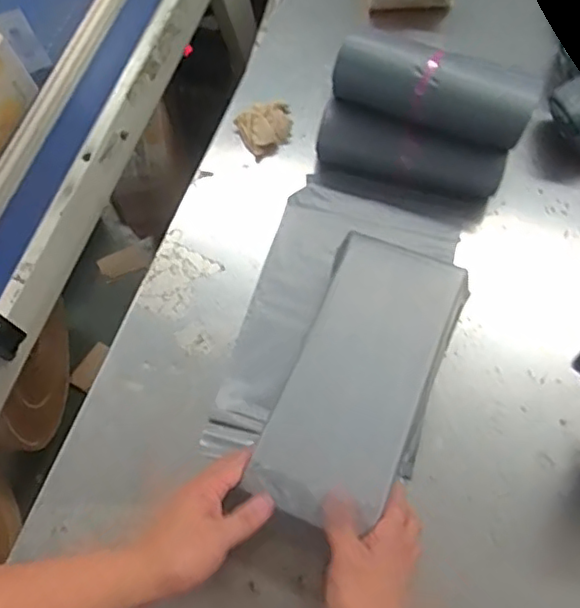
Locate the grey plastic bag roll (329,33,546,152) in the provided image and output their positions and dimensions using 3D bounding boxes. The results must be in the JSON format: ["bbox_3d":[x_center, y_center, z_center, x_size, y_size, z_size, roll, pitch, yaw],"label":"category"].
[{"bbox_3d":[0.169,-0.256,0.733,0.236,0.065,0.070,14,65,7],"label":"grey plastic bag roll"}]

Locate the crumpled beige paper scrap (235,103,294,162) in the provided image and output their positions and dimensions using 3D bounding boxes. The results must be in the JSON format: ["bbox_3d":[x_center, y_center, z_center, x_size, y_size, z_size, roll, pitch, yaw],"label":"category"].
[{"bbox_3d":[-0.031,-0.243,0.856,0.078,0.019,0.078,-29,67,-13],"label":"crumpled beige paper scrap"}]

